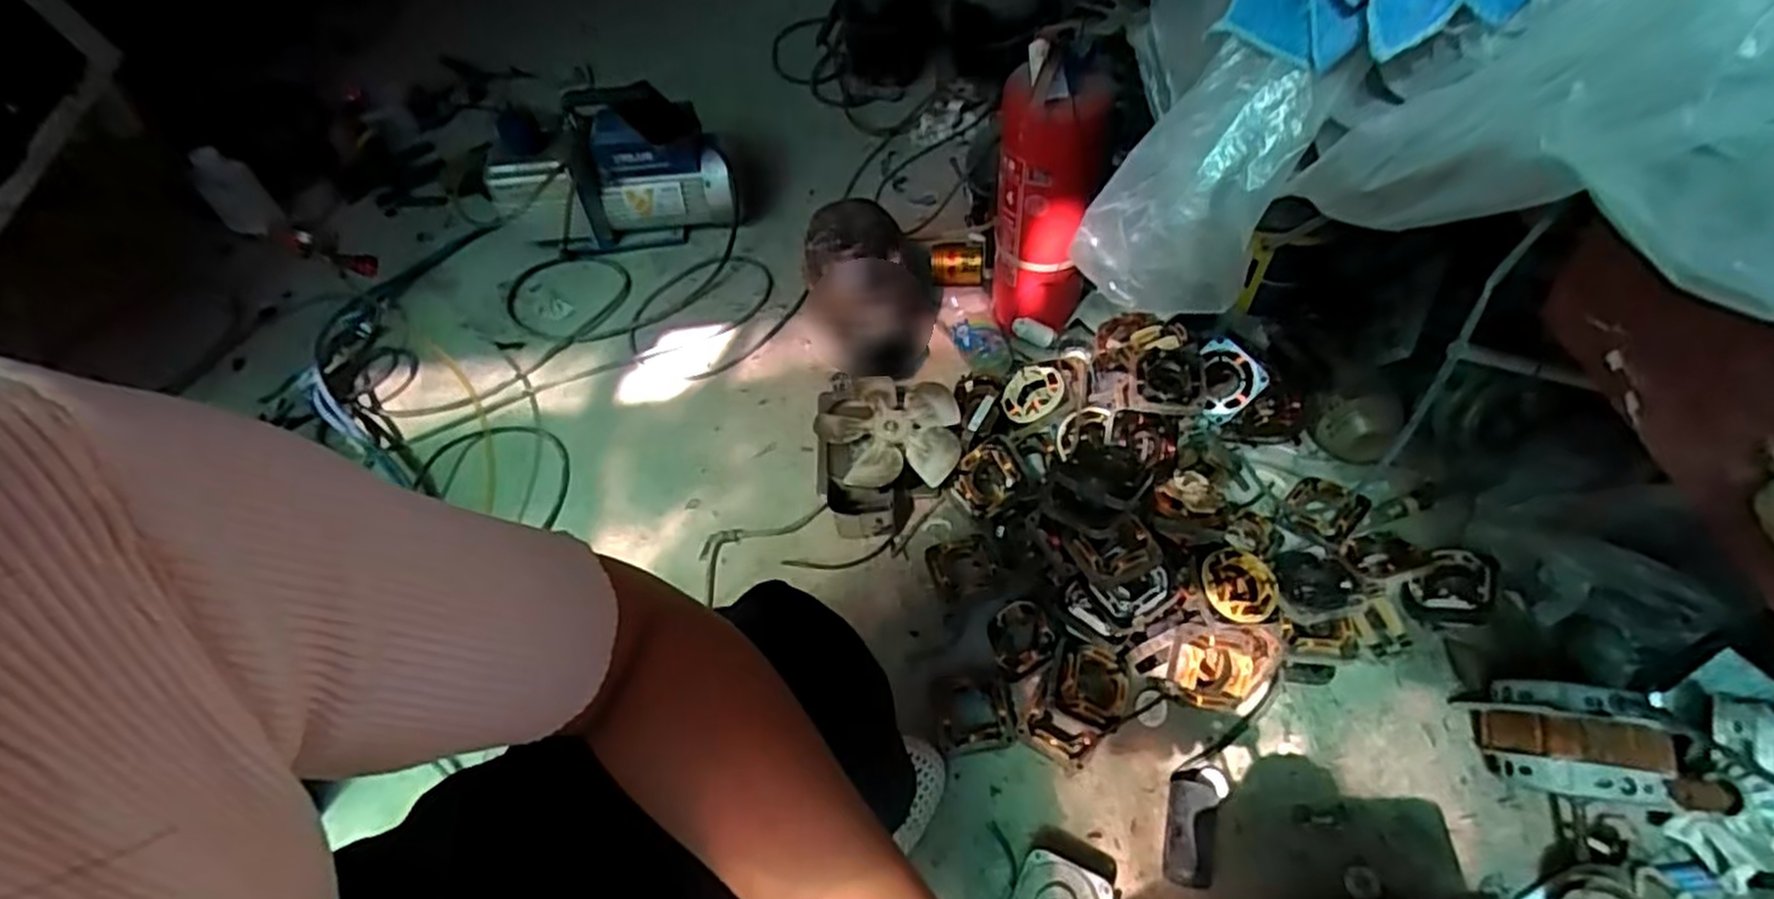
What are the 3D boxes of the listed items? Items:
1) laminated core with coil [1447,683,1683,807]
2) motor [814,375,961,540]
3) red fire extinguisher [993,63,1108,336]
[{"bbox_3d":[0.637,0.284,0.733,0.125,0.137,0.095,13,56,12],"label":"laminated core with coil"},{"bbox_3d":[0.000,-0.014,1.020,0.184,0.091,0.243,-2,54,1],"label":"motor"},{"bbox_3d":[0.210,-0.323,1.039,0.120,0.355,0.111,0,54,3],"label":"red fire extinguisher"}]

